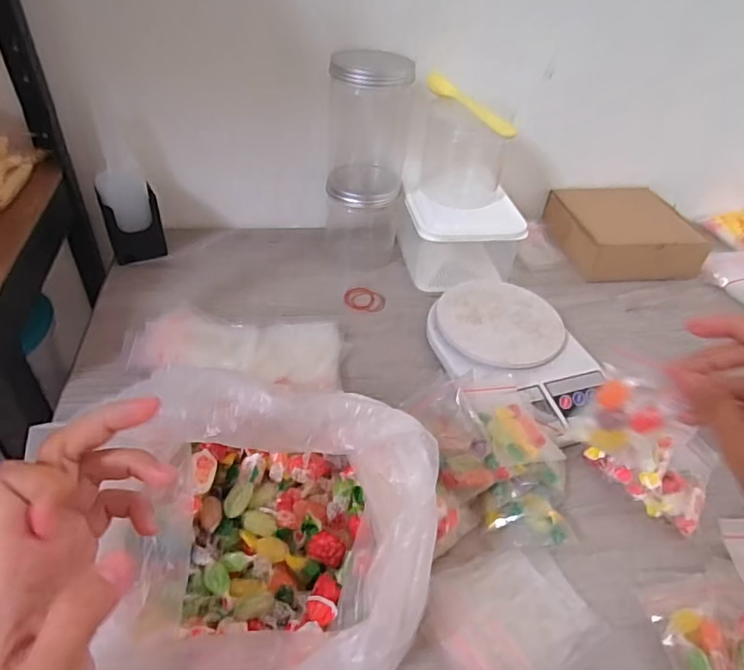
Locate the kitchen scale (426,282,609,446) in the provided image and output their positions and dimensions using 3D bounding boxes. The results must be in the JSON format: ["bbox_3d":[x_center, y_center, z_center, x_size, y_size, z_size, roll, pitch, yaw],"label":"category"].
[{"bbox_3d":[0.144,0.018,0.542,0.147,0.035,0.203,-7,43,-13],"label":"kitchen scale"}]

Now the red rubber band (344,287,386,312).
[{"bbox_3d":[-0.008,-0.043,0.621,0.048,0.004,0.042,9,41,5],"label":"red rubber band"}]

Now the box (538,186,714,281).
[{"bbox_3d":[0.339,-0.141,0.716,0.170,0.051,0.163,-1,42,-8],"label":"box"}]

